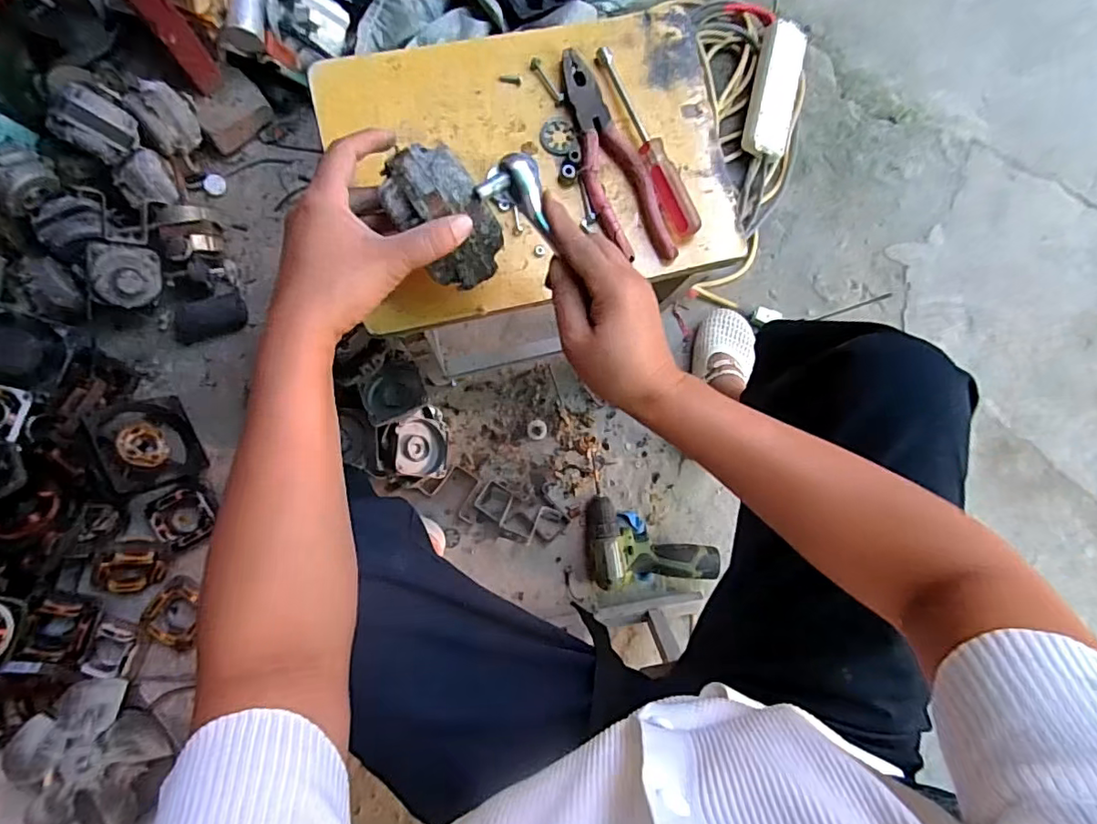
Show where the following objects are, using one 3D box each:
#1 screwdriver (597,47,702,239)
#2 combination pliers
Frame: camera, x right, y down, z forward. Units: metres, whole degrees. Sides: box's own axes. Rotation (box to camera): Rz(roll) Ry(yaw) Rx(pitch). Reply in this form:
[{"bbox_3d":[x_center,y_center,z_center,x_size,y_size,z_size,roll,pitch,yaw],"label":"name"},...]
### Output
[{"bbox_3d":[0.084,-0.231,0.475,0.024,0.017,0.174,-22,86,-8],"label":"screwdriver"},{"bbox_3d":[0.050,-0.212,0.474,0.052,0.011,0.191,-23,86,-8],"label":"combination pliers"}]

